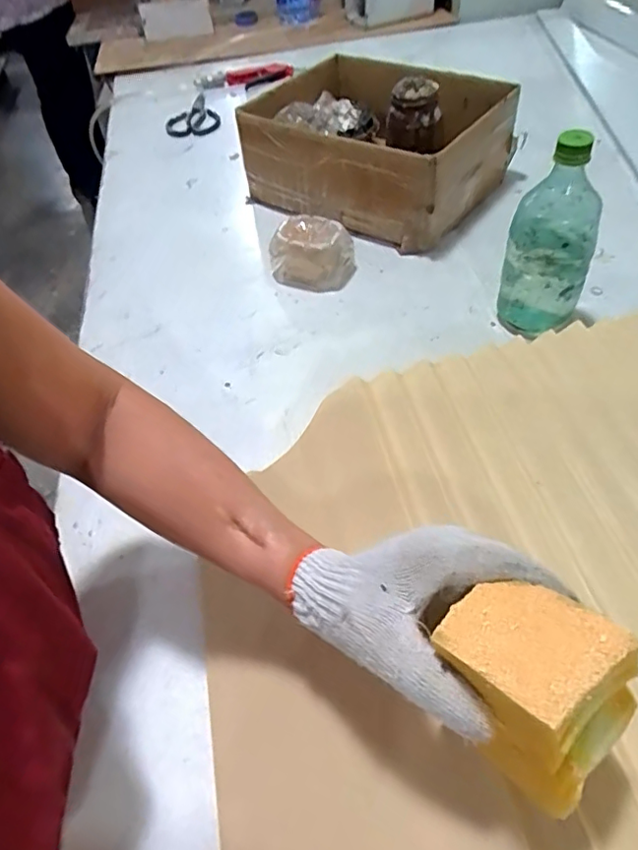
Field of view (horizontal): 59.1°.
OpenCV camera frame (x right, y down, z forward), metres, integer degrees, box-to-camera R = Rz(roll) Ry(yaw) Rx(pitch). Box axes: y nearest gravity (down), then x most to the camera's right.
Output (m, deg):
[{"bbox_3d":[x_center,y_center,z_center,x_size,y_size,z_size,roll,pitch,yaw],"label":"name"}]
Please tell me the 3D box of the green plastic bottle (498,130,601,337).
[{"bbox_3d":[0.236,-0.187,0.570,0.084,0.196,0.066,18,54,18],"label":"green plastic bottle"}]

